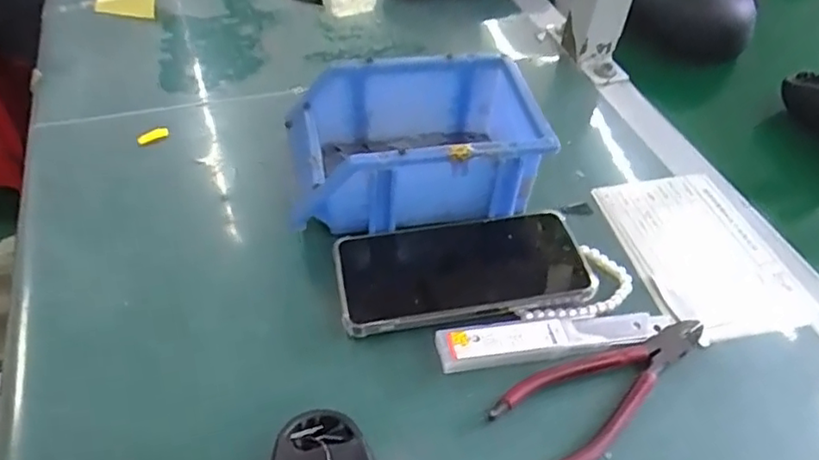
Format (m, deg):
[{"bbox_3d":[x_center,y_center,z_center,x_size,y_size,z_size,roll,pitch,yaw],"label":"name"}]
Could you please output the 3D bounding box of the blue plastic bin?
[{"bbox_3d":[0.002,-0.062,0.456,0.172,0.077,0.120,-6,48,-10],"label":"blue plastic bin"}]

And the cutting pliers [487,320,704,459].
[{"bbox_3d":[0.119,0.092,0.369,0.156,0.010,0.056,-24,53,-25],"label":"cutting pliers"}]

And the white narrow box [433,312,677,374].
[{"bbox_3d":[0.094,0.066,0.385,0.154,0.013,0.026,-6,48,-10],"label":"white narrow box"}]

